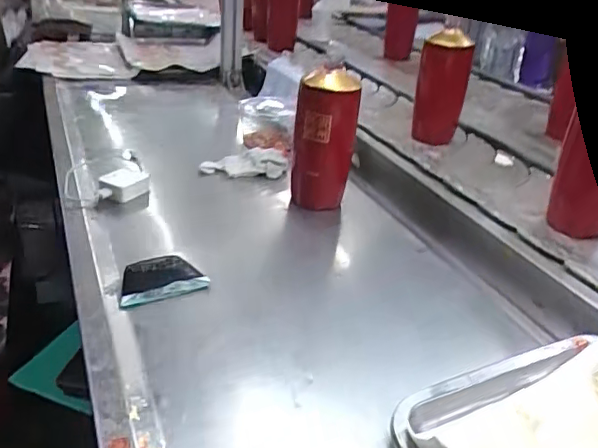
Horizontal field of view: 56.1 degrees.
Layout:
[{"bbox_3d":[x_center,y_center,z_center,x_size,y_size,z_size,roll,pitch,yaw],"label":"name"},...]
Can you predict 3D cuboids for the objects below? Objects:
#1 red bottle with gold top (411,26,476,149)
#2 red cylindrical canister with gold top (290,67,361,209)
[{"bbox_3d":[0.251,-0.241,0.988,0.084,0.185,0.075,10,29,10],"label":"red bottle with gold top"},{"bbox_3d":[0.036,-0.106,0.780,0.086,0.193,0.079,2,29,-3],"label":"red cylindrical canister with gold top"}]

